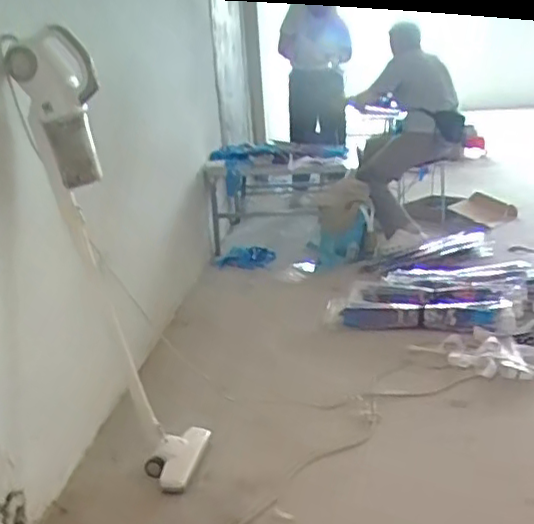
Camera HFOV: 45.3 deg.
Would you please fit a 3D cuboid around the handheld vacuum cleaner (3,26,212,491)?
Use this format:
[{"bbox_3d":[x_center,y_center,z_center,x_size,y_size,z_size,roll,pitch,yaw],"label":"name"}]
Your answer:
[{"bbox_3d":[-0.354,0.027,1.511,0.306,1.017,0.171,1,16,15],"label":"handheld vacuum cleaner"}]

